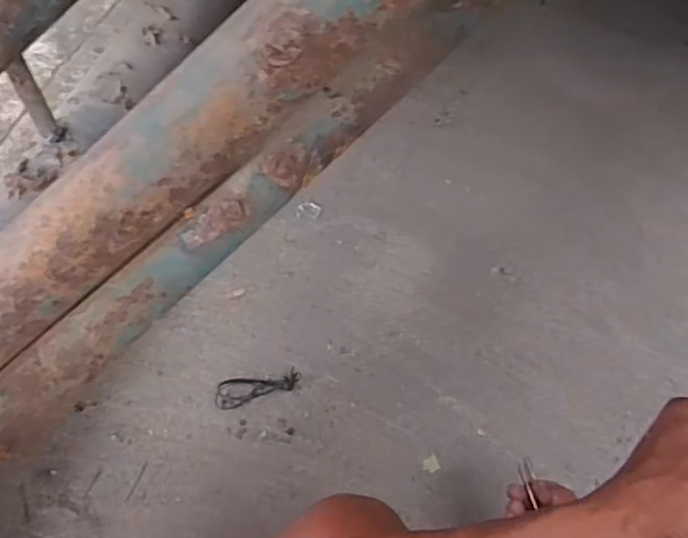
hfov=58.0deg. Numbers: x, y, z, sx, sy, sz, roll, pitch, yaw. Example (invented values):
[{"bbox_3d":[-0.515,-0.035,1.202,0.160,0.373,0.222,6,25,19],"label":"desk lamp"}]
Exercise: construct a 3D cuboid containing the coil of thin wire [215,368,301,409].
[{"bbox_3d":[-0.111,0.155,0.806,0.109,0.009,0.039,-8,57,-7],"label":"coil of thin wire"}]

